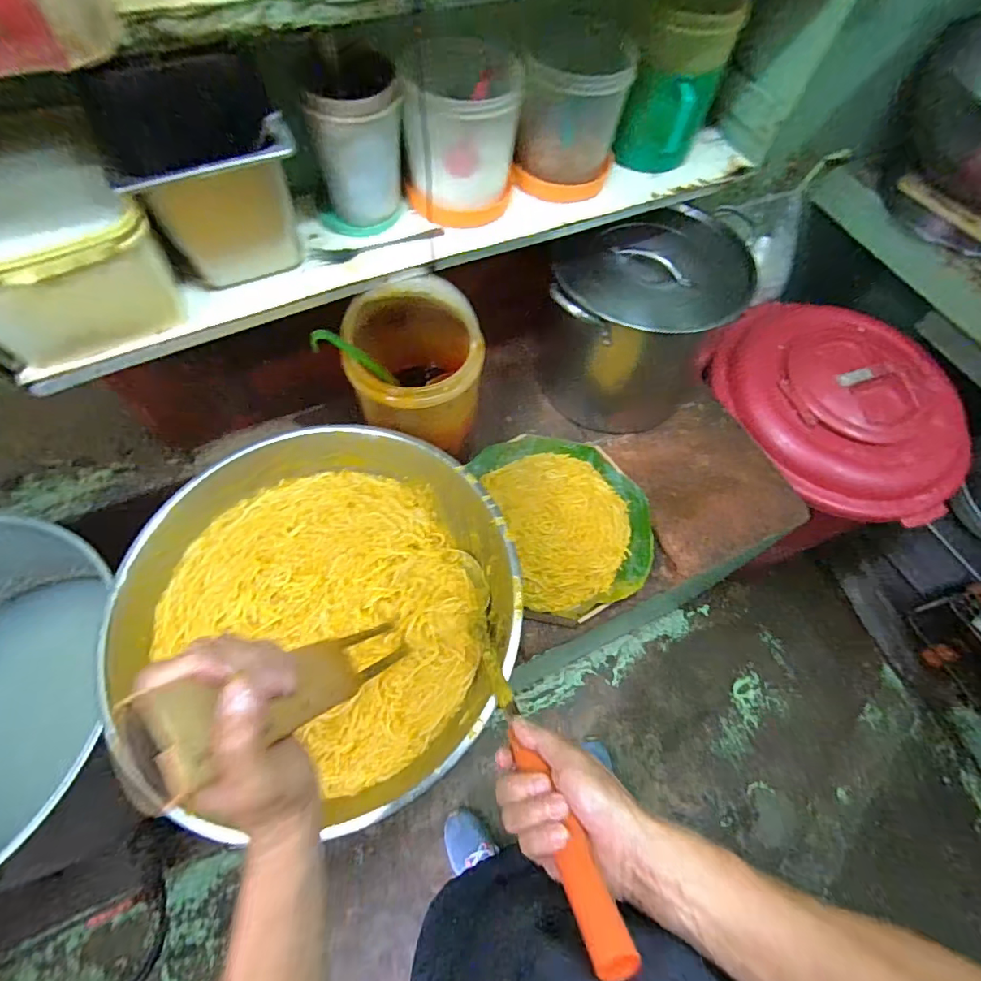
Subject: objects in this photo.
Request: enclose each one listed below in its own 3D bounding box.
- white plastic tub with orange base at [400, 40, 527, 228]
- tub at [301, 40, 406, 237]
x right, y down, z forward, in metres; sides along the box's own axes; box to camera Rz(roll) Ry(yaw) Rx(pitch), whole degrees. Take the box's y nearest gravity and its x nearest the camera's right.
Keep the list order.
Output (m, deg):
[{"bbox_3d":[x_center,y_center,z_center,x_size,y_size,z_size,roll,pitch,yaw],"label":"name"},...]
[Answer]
[{"bbox_3d":[-0.037,-0.423,0.601,0.136,0.151,0.127,-1,63,-3],"label":"white plastic tub with orange base"},{"bbox_3d":[-0.152,-0.389,0.558,0.110,0.172,0.086,-1,63,-3],"label":"tub"}]

